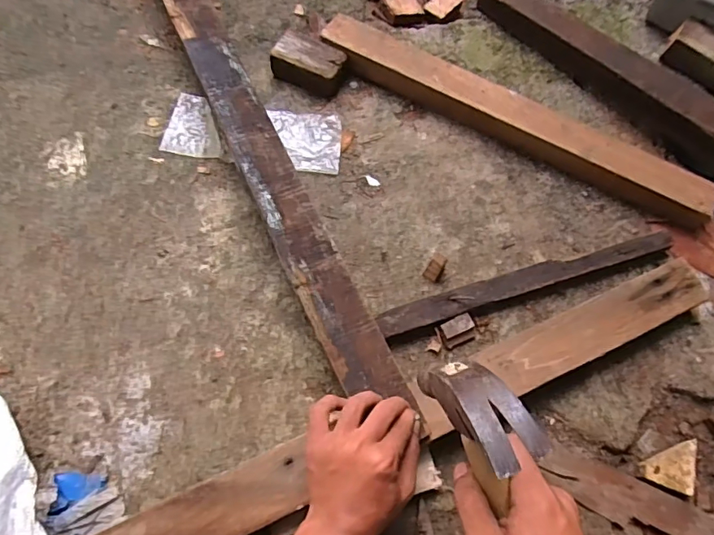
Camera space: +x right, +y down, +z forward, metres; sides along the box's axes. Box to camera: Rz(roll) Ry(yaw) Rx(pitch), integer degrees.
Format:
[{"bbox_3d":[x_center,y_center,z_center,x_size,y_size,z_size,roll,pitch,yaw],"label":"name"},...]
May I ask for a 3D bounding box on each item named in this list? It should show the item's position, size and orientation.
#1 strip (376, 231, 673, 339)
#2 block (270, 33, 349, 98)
[{"bbox_3d":[0.209,0.016,0.603,0.385,0.029,0.031,-17,71,-8],"label":"strip"},{"bbox_3d":[-0.067,-0.287,0.701,0.100,0.040,0.064,28,71,8],"label":"block"}]

